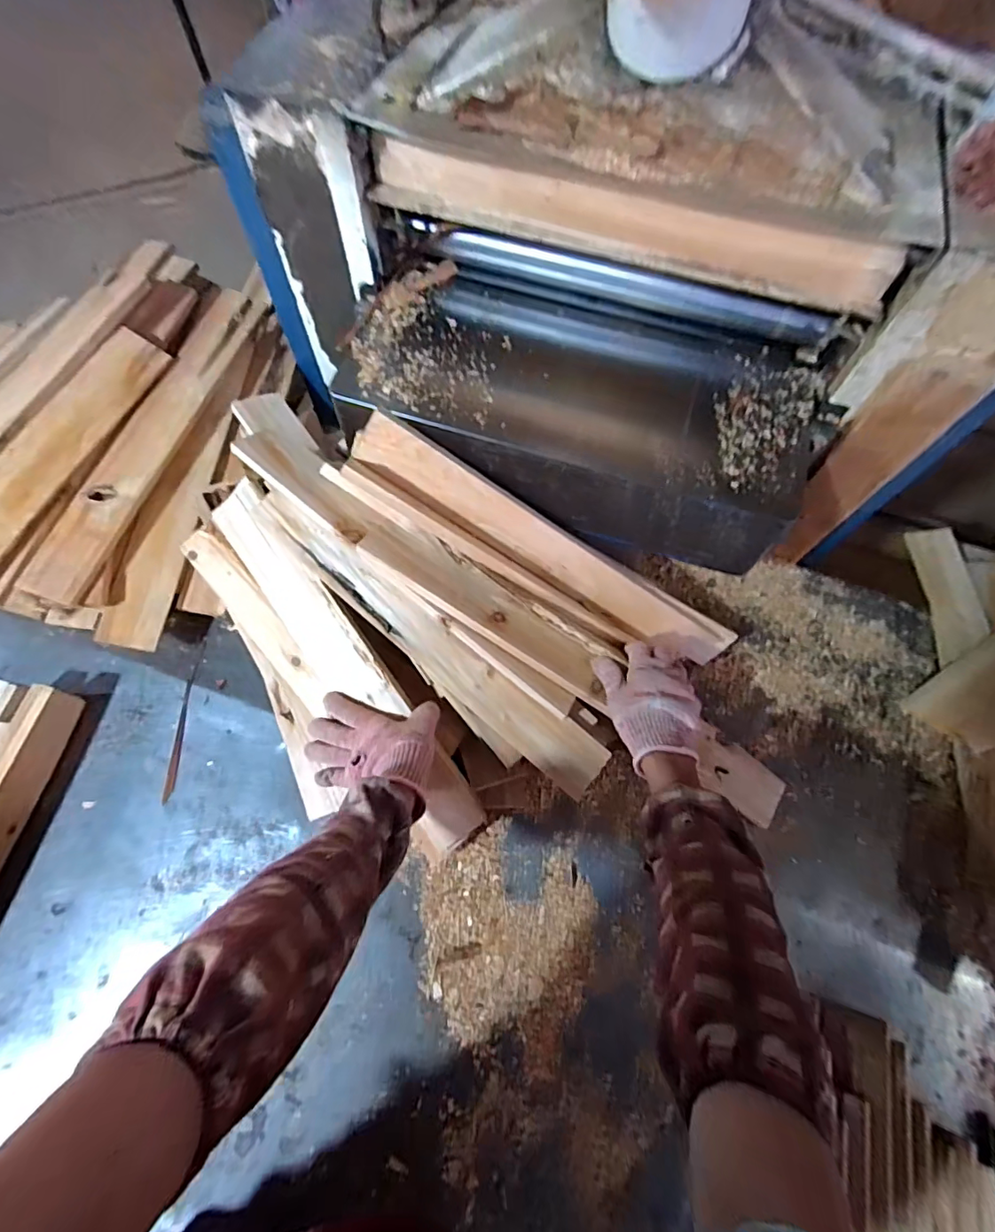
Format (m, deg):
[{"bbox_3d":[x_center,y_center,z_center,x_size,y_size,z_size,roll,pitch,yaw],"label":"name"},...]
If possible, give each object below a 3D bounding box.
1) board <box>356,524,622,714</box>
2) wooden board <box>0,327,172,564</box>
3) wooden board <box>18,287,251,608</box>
[{"bbox_3d":[-0.009,-0.006,0.591,0.321,0.012,0.061,34,83,-5],"label":"board"},{"bbox_3d":[-0.587,-0.192,0.653,0.078,0.018,0.449,30,70,-18],"label":"wooden board"},{"bbox_3d":[-0.471,-0.261,0.705,0.071,0.023,0.527,18,72,0],"label":"wooden board"}]

